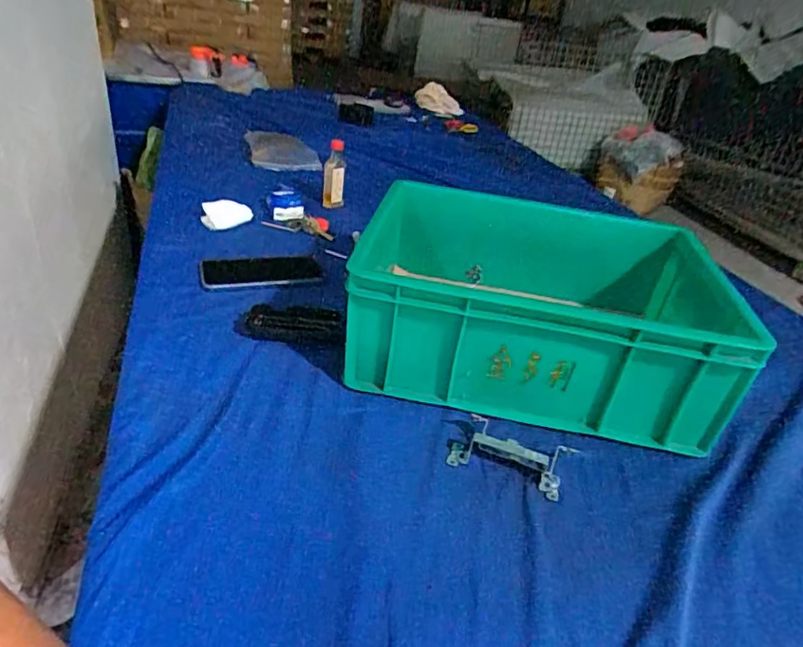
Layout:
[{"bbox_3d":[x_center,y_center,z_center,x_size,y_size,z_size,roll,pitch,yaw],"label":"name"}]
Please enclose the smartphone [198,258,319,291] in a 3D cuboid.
[{"bbox_3d":[-0.199,-0.074,0.776,0.158,0.013,0.084,-4,34,-18],"label":"smartphone"}]

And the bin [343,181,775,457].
[{"bbox_3d":[0.163,-0.038,0.681,0.404,0.138,0.330,10,33,3],"label":"bin"}]

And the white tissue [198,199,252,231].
[{"bbox_3d":[-0.290,-0.180,0.911,0.080,0.038,0.036,-11,37,-27],"label":"white tissue"}]

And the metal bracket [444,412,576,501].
[{"bbox_3d":[0.107,0.120,0.531,0.105,0.029,0.071,20,34,18],"label":"metal bracket"}]

